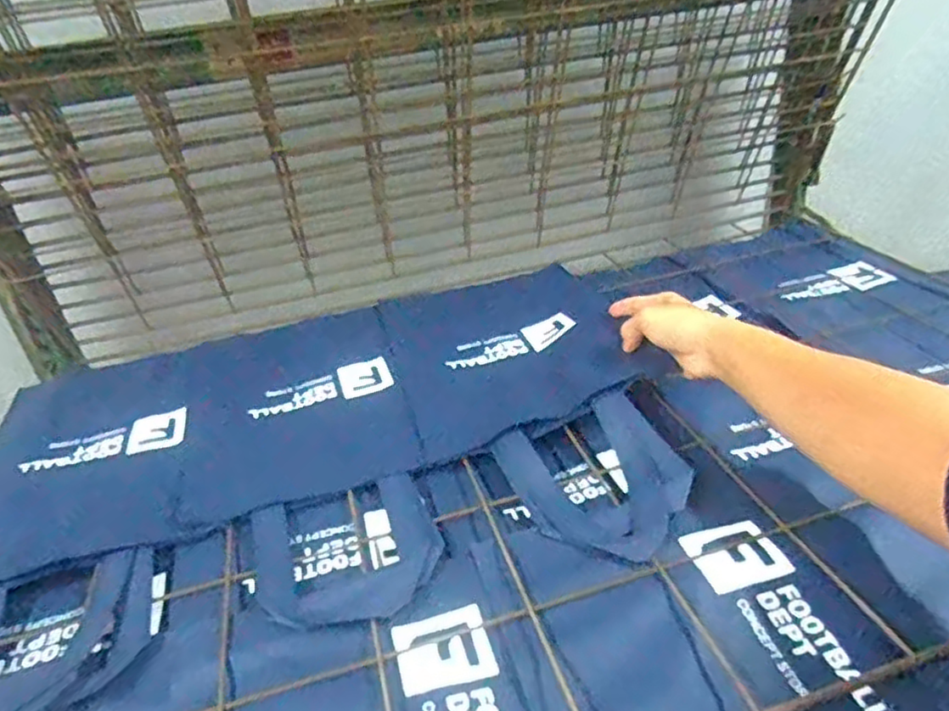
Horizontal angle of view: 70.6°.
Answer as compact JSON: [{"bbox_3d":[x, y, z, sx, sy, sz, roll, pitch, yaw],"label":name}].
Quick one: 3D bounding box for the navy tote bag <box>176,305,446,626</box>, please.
[{"bbox_3d":[-0.162,0.074,0.635,0.222,0.022,0.441,-14,32,-13],"label":"navy tote bag"}]

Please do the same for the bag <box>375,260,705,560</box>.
[{"bbox_3d":[0.052,0.025,0.669,0.234,0.035,0.464,-12,32,-10],"label":"bag"}]

